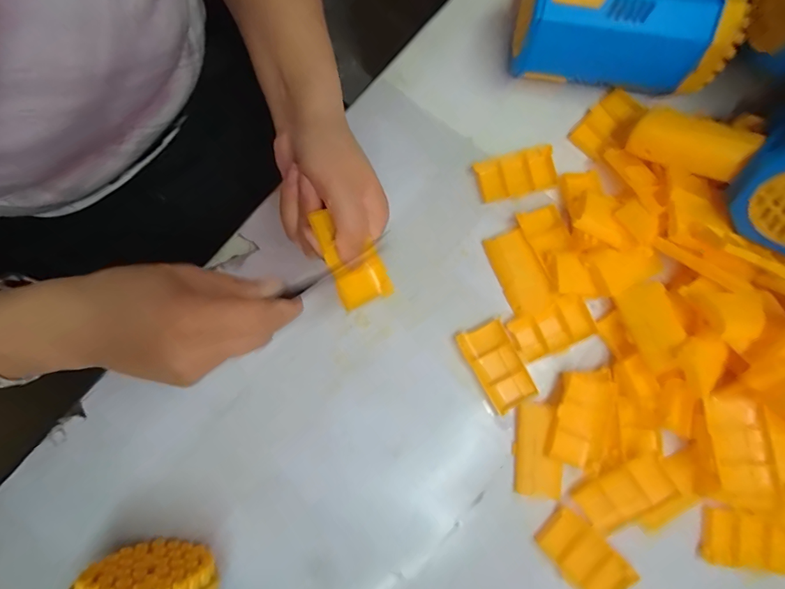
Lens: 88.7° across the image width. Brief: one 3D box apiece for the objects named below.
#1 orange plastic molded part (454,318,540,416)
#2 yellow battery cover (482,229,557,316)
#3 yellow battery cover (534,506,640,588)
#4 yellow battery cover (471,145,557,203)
[{"bbox_3d":[0.078,0.053,0.302,0.035,0.007,0.063,-28,78,-5],"label":"orange plastic molded part"},{"bbox_3d":[0.099,-0.017,0.316,0.034,0.004,0.067,-25,78,-4],"label":"yellow battery cover"},{"bbox_3d":[0.132,0.182,0.277,0.063,0.004,0.036,43,82,9],"label":"yellow battery cover"},{"bbox_3d":[0.102,-0.099,0.331,0.064,0.006,0.035,-15,78,-2],"label":"yellow battery cover"}]

